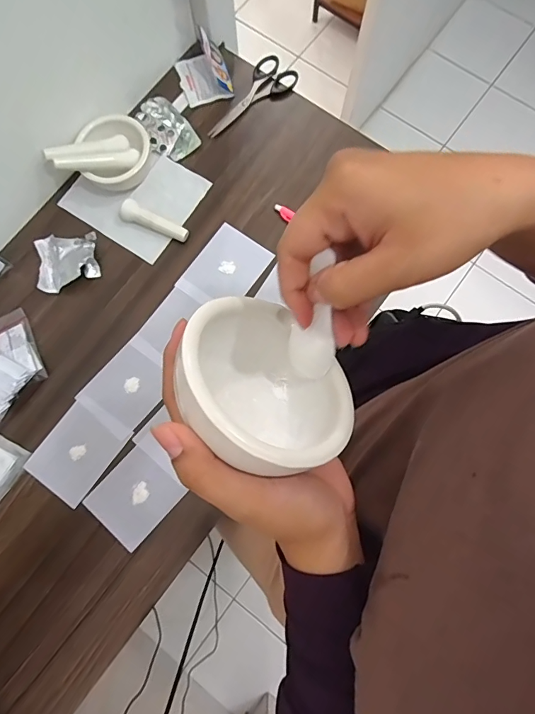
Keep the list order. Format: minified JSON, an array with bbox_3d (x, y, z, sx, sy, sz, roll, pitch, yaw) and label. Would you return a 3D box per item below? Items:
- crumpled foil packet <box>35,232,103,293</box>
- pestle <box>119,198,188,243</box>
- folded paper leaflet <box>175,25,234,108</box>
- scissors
[{"bbox_3d":[-0.261,-0.128,0.555,0.079,0.023,0.076,-12,78,-1],"label":"crumpled foil packet"},{"bbox_3d":[-0.149,-0.180,0.561,0.093,0.024,0.024,22,79,6],"label":"pestle"},{"bbox_3d":[-0.091,-0.406,0.597,0.066,0.041,0.085,-17,78,-2],"label":"folded paper leaflet"},{"bbox_3d":[-0.022,-0.363,0.603,0.062,0.010,0.152,36,81,8],"label":"scissors"}]

